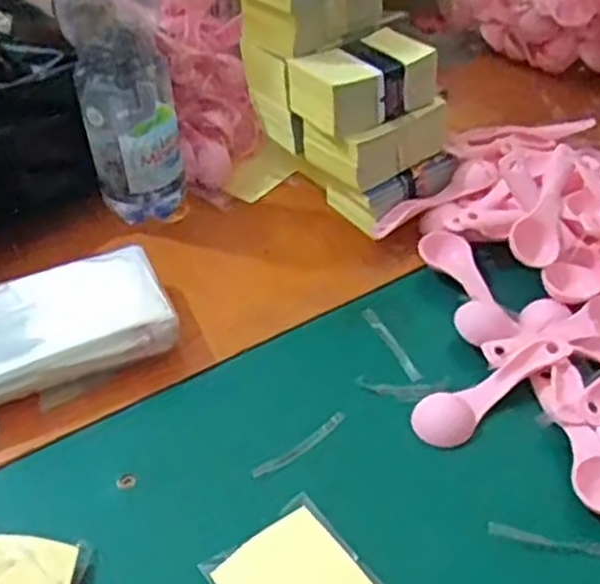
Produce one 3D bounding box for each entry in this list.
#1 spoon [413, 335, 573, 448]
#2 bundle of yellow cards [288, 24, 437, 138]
[{"bbox_3d":[0.121,0.059,0.479,0.112,0.022,0.032,-22,46,-22],"label":"spoon"},{"bbox_3d":[0.047,-0.159,0.579,0.094,0.043,0.073,-24,47,-24],"label":"bundle of yellow cards"}]

